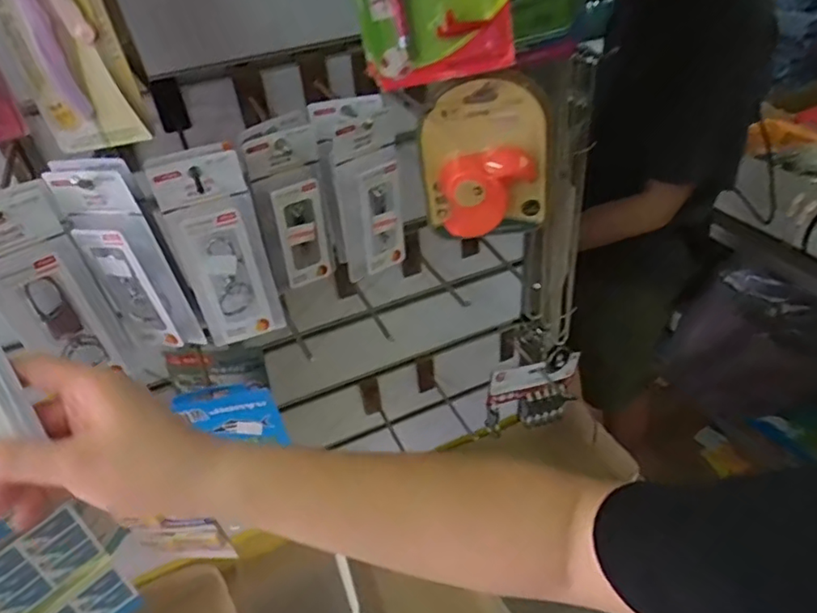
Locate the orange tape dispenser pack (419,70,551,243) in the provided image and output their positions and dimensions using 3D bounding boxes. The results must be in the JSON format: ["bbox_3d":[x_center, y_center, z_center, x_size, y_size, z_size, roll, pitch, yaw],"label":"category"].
[{"bbox_3d":[0.069,-0.121,0.497,0.104,0.135,0.041,-8,38,-2],"label":"orange tape dispenser pack"}]

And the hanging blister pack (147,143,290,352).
[{"bbox_3d":[-0.137,-0.040,0.433,0.062,0.143,0.027,-17,39,-13],"label":"hanging blister pack"}]

